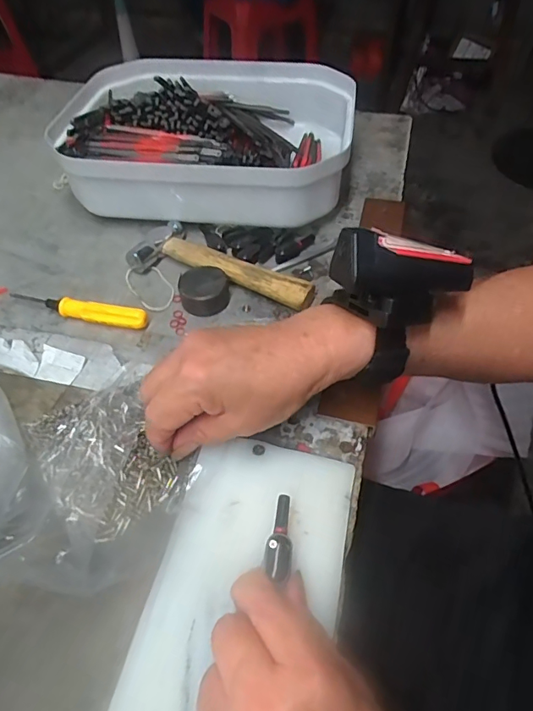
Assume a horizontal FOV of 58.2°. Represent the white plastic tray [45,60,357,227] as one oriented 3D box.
[{"bbox_3d":[-0.061,-0.212,0.480,0.277,0.079,0.219,7,51,6],"label":"white plastic tray"}]

